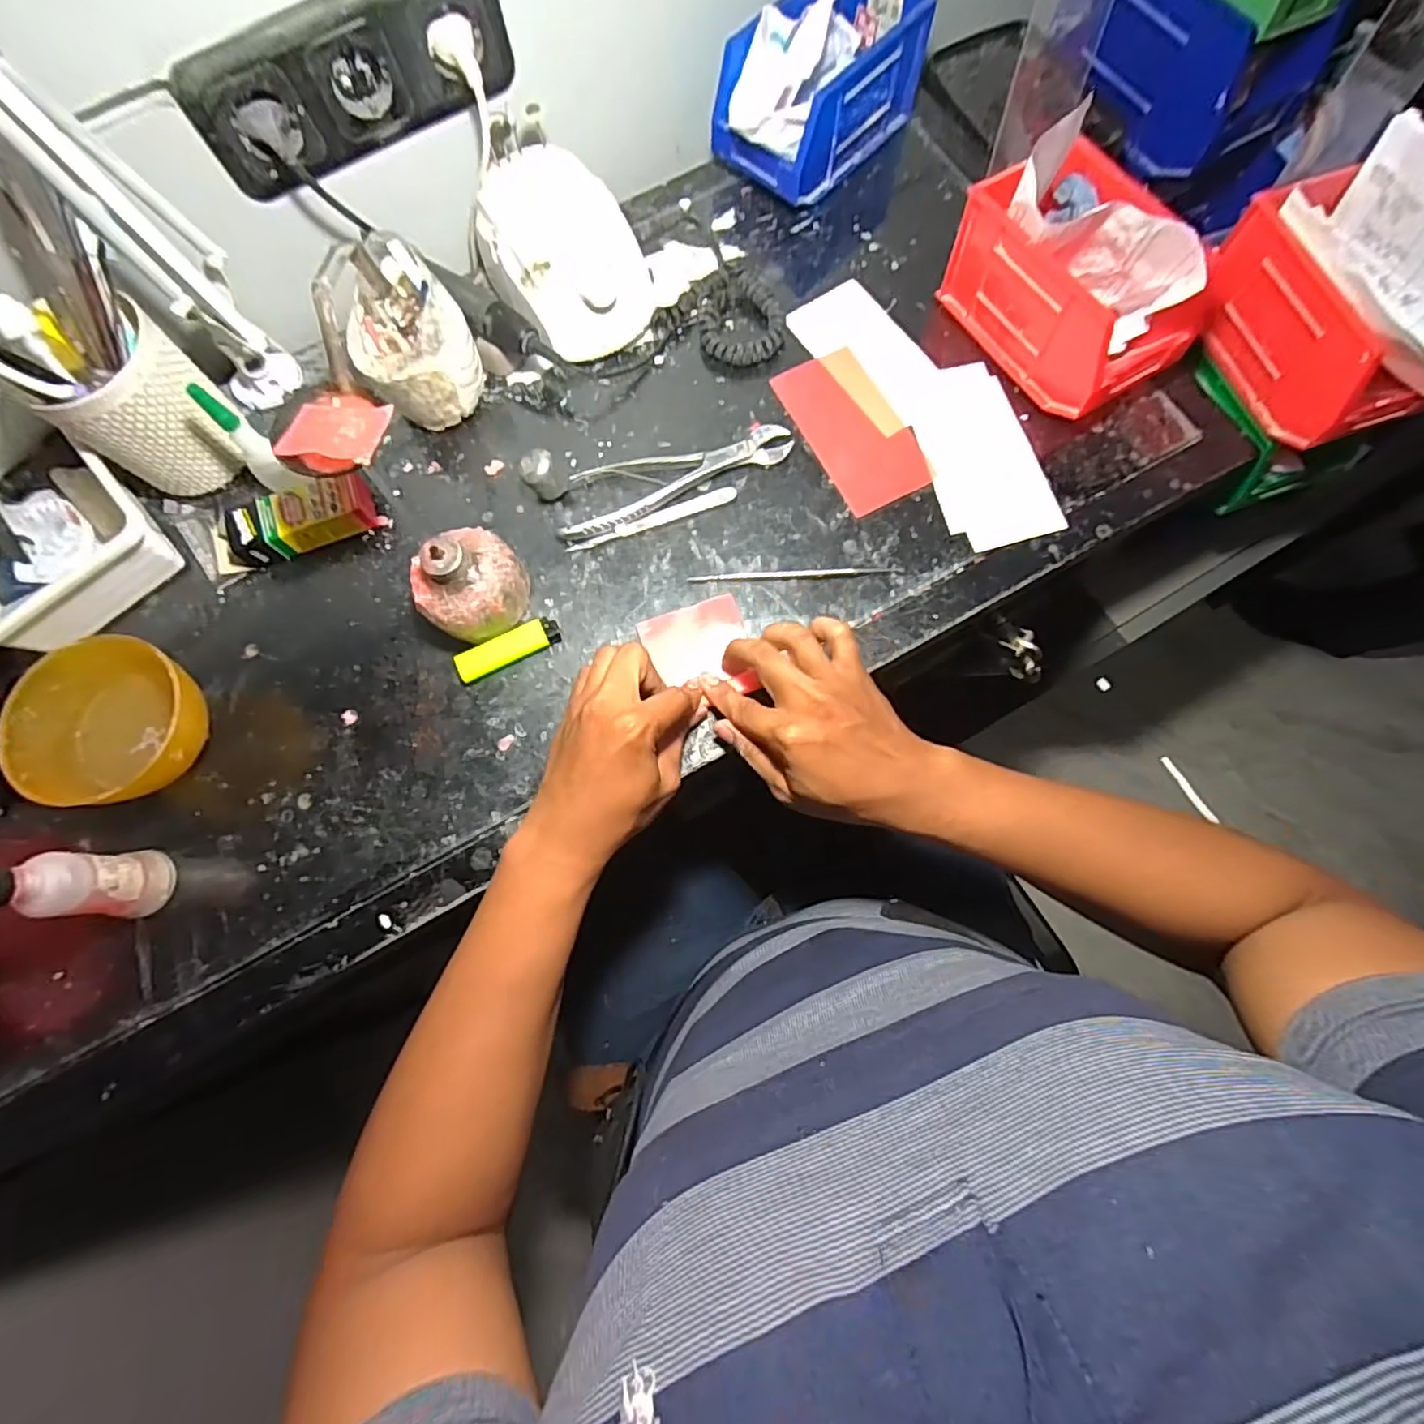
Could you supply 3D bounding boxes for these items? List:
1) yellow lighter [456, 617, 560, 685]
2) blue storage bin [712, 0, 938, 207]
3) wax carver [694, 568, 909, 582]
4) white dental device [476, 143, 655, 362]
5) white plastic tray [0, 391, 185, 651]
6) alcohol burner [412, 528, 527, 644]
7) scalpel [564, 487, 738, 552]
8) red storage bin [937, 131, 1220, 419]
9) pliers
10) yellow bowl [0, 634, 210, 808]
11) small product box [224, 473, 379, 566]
[{"bbox_3d":[-0.151,-0.047,0.465,0.078,0.012,0.023,-27,77,-5],"label":"yellow lighter"},{"bbox_3d":[0.087,-0.535,0.543,0.102,0.091,0.183,43,81,10],"label":"blue storage bin"},{"bbox_3d":[0.064,-0.105,0.478,0.160,0.004,0.008,-1,76,1],"label":"wax carver"},{"bbox_3d":[-0.114,-0.358,0.502,0.108,0.076,0.137,-29,77,-6],"label":"white dental device"},{"bbox_3d":[-0.514,-0.140,0.474,0.177,0.065,0.140,41,80,10],"label":"white plastic tray"},{"bbox_3d":[-0.174,-0.093,0.447,0.079,0.075,0.068,-31,78,-6],"label":"alcohol burner"},{"bbox_3d":[-0.047,-0.151,0.493,0.137,0.004,0.012,-20,77,-4],"label":"scalpel"},{"bbox_3d":[0.273,-0.322,0.480,0.096,0.096,0.172,-31,78,-6],"label":"red storage bin"},{"bbox_3d":[-0.033,-0.191,0.498,0.194,0.012,0.053,-24,77,-5],"label":"pliers"},{"bbox_3d":[-0.399,0.010,0.431,0.114,0.065,0.106,0,76,1],"label":"yellow bowl"},{"bbox_3d":[-0.321,-0.148,0.489,0.106,0.030,0.044,-21,77,-4],"label":"small product box"}]

